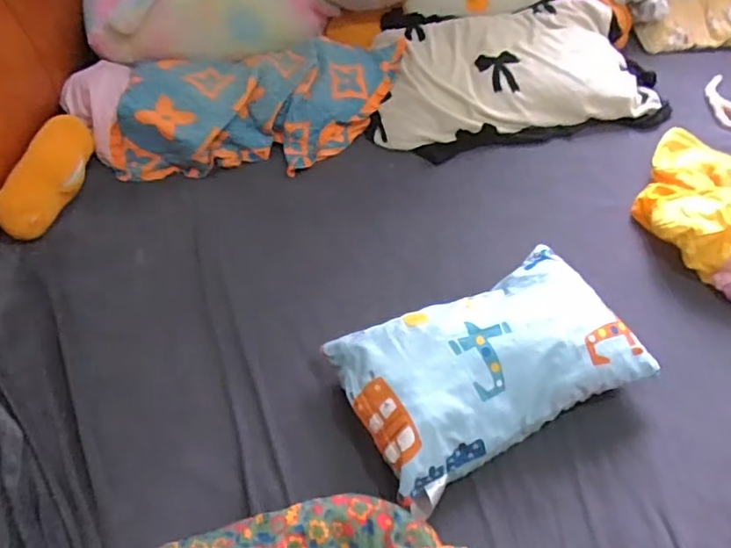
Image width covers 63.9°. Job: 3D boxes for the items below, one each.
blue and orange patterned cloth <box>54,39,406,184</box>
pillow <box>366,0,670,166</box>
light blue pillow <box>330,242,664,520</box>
[{"bbox_3d":[-0.302,-0.382,1.292,0.747,0.116,0.336,0,51,4],"label":"blue and orange patterned cloth"},{"bbox_3d":[0.330,-0.478,1.345,0.618,0.105,0.444,-4,51,1],"label":"pillow"},{"bbox_3d":[0.178,0.127,0.857,0.405,0.114,0.258,-23,53,-14],"label":"light blue pillow"}]

